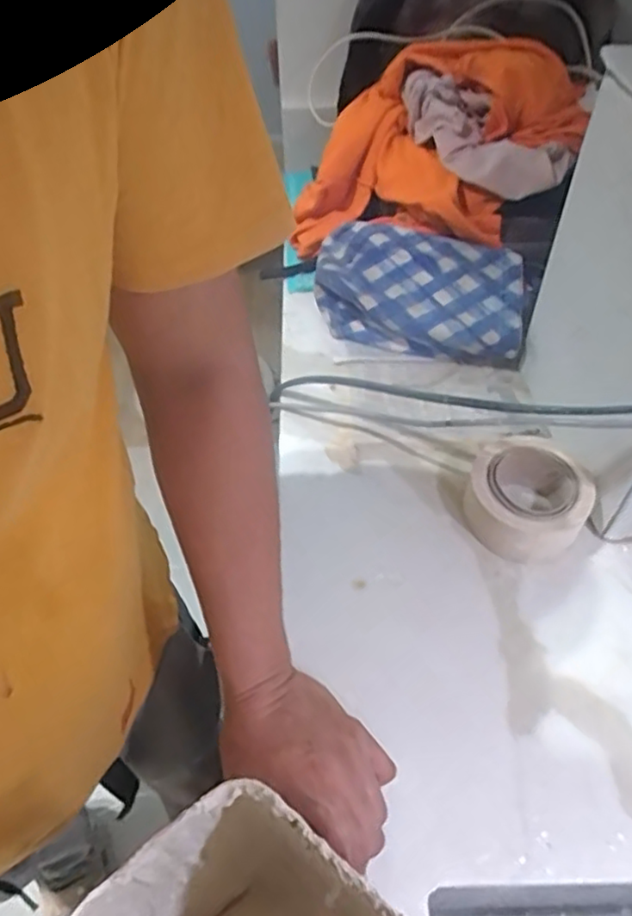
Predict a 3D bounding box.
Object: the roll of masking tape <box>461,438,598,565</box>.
[{"bbox_3d":[0.190,0.036,0.577,0.100,0.053,0.113,-28,55,-19],"label":"roll of masking tape"}]

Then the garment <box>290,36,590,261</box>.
[{"bbox_3d":[0.135,-0.375,0.786,0.336,0.198,0.205,13,52,12],"label":"garment"}]

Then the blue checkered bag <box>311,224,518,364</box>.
[{"bbox_3d":[0.117,-0.189,0.737,0.244,0.093,0.128,15,53,14],"label":"blue checkered bag"}]

